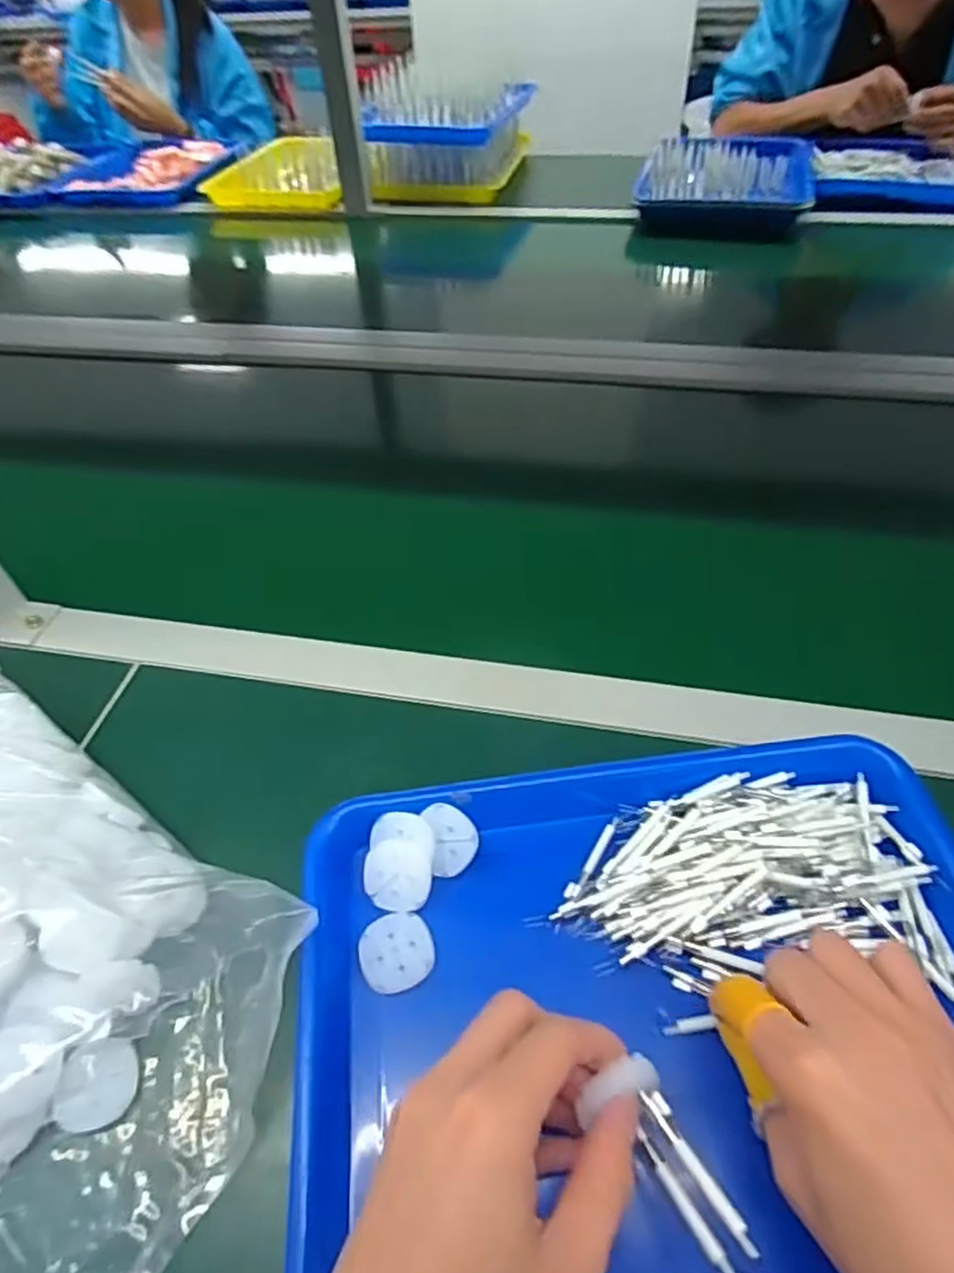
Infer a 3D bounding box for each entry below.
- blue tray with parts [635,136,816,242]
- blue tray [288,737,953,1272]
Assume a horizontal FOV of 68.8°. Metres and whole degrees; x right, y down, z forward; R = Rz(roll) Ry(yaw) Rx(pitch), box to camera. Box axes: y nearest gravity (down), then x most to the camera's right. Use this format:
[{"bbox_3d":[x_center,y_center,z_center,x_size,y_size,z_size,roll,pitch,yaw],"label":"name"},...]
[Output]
[{"bbox_3d":[0.353,-0.638,0.974,0.226,0.096,0.202,16,52,16],"label":"blue tray with parts"},{"bbox_3d":[0.085,0.170,0.319,0.324,0.029,0.252,-7,49,-2],"label":"blue tray"}]

